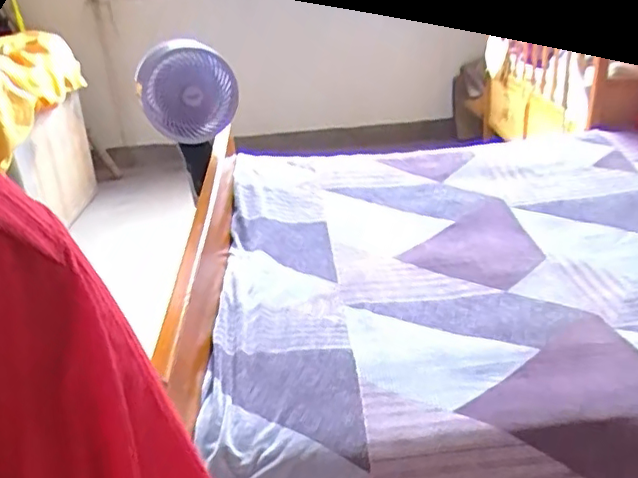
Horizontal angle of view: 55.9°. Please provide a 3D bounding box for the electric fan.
[{"bbox_3d":[-0.332,-0.369,1.540,0.237,0.245,0.147,-9,28,-7],"label":"electric fan"}]

